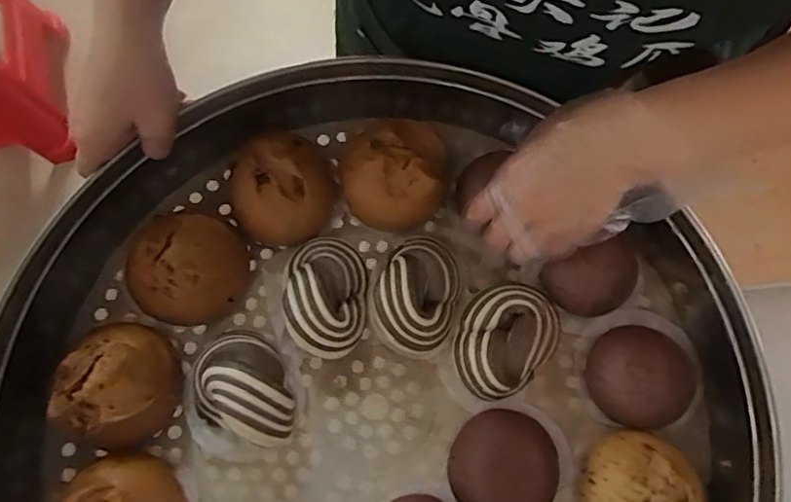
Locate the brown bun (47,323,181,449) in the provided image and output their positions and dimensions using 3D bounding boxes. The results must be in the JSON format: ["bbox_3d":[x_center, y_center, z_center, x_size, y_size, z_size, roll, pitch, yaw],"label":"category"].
[{"bbox_3d":[-0.198,0.098,0.412,0.074,0.059,0.077,0,78,-1],"label":"brown bun"}]

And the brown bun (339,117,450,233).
[{"bbox_3d":[-0.002,-0.064,0.460,0.086,0.051,0.082,0,78,-1],"label":"brown bun"}]

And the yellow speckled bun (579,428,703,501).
[{"bbox_3d":[0.173,0.171,0.394,0.080,0.049,0.080,-28,79,-6],"label":"yellow speckled bun"}]

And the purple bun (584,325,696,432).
[{"bbox_3d":[0.183,0.094,0.419,0.070,0.042,0.072,0,78,-1],"label":"purple bun"}]

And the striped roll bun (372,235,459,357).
[{"bbox_3d":[0.018,0.033,0.438,0.070,0.039,0.090,17,78,3],"label":"striped roll bun"}]

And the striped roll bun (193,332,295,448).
[{"bbox_3d":[-0.110,0.104,0.419,0.078,0.038,0.077,0,78,-1],"label":"striped roll bun"}]

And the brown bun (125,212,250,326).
[{"bbox_3d":[-0.162,0.012,0.431,0.085,0.047,0.082,0,78,-1],"label":"brown bun"}]

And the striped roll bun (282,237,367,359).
[{"bbox_3d":[-0.055,0.034,0.438,0.061,0.038,0.092,2,78,0],"label":"striped roll bun"}]

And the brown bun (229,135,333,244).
[{"bbox_3d":[-0.091,-0.048,0.456,0.081,0.049,0.080,0,78,-1],"label":"brown bun"}]

